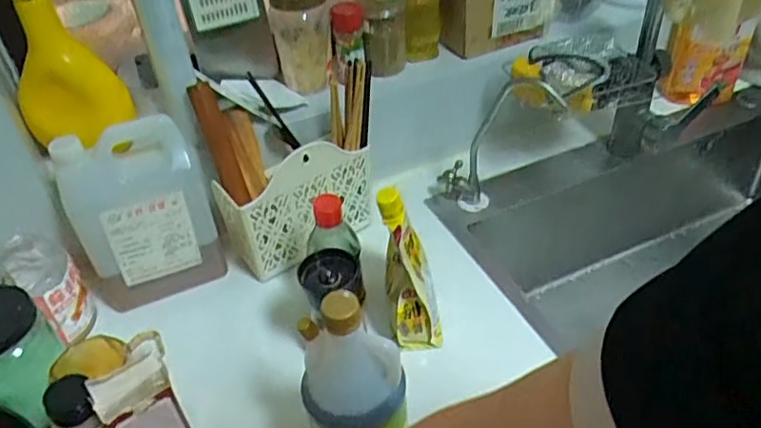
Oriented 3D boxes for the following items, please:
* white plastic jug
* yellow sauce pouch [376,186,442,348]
[{"bbox_3d":[-0.270,0.001,0.718,0.158,0.210,0.063,-19,42,-16],"label":"white plastic jug"},{"bbox_3d":[0.033,0.060,0.654,0.050,0.188,0.069,-9,41,-6],"label":"yellow sauce pouch"}]

